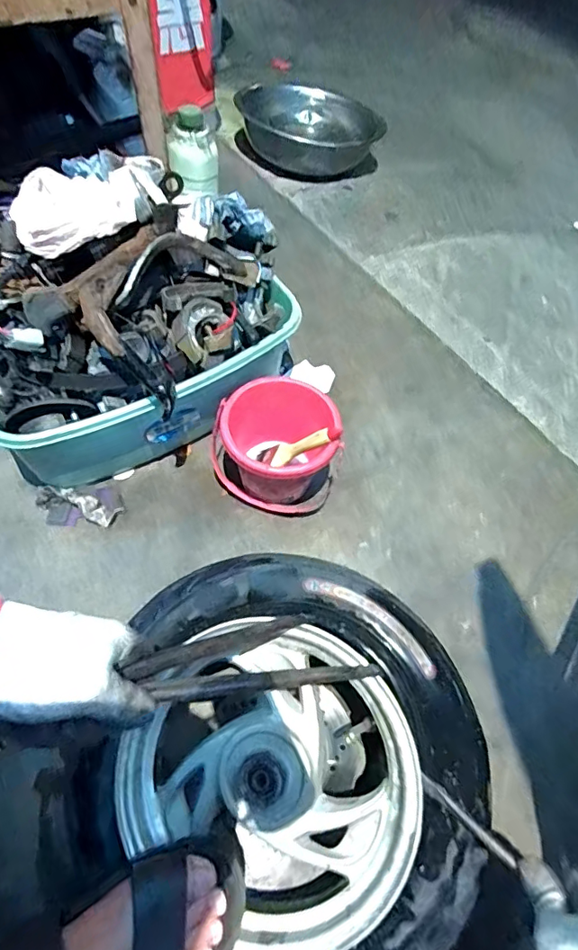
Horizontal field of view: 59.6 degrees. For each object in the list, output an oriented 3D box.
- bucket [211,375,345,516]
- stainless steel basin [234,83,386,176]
[{"bbox_3d":[-0.017,-0.034,0.679,0.139,0.142,0.142,2,59,-3],"label":"bucket"},{"bbox_3d":[0.042,-0.825,1.195,0.287,0.093,0.284,-14,61,-12],"label":"stainless steel basin"}]

